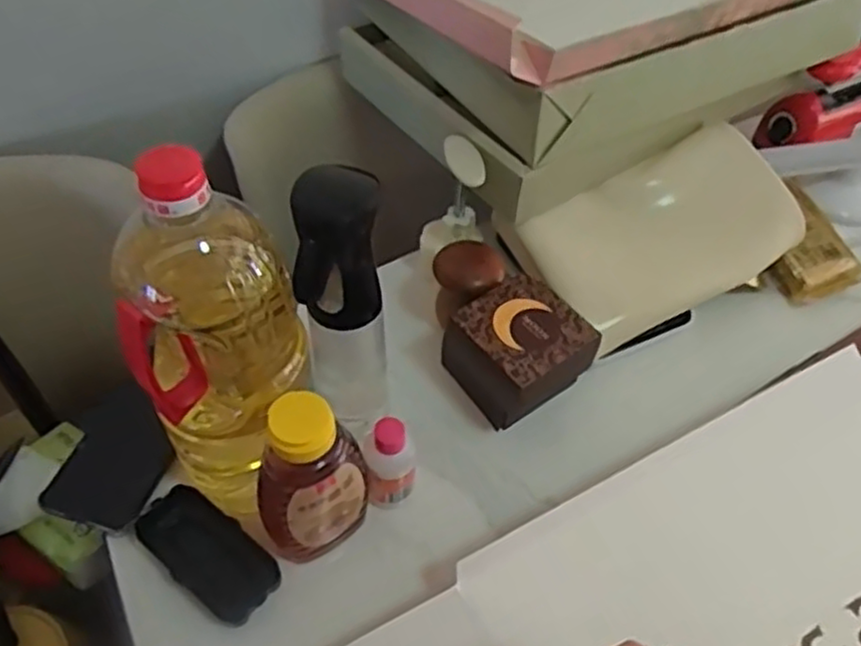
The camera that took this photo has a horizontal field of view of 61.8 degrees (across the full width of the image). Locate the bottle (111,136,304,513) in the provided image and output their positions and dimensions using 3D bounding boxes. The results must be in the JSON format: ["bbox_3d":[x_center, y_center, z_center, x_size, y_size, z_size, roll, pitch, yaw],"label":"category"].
[{"bbox_3d":[-0.135,0.015,0.461,0.101,0.265,0.106,1,51,-1],"label":"bottle"}]

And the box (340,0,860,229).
[{"bbox_3d":[0.189,-0.333,0.748,0.523,0.149,0.331,-23,56,-20],"label":"box"}]

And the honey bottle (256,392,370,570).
[{"bbox_3d":[-0.079,0.110,0.486,0.072,0.158,0.055,-6,52,-7],"label":"honey bottle"}]

